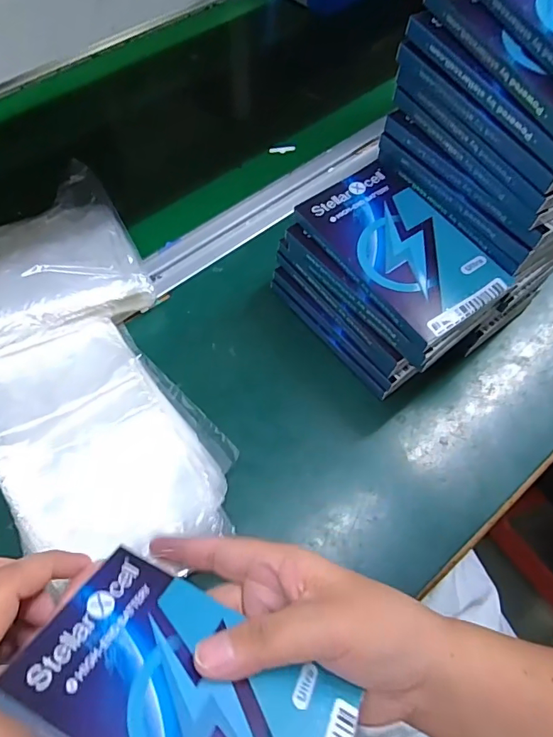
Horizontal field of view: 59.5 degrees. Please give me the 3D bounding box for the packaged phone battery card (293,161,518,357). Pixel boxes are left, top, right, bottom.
[{"bbox_3d":[0.082,-0.080,0.323,0.077,0.015,0.131,-34,66,-16],"label":"packaged phone battery card"}]

